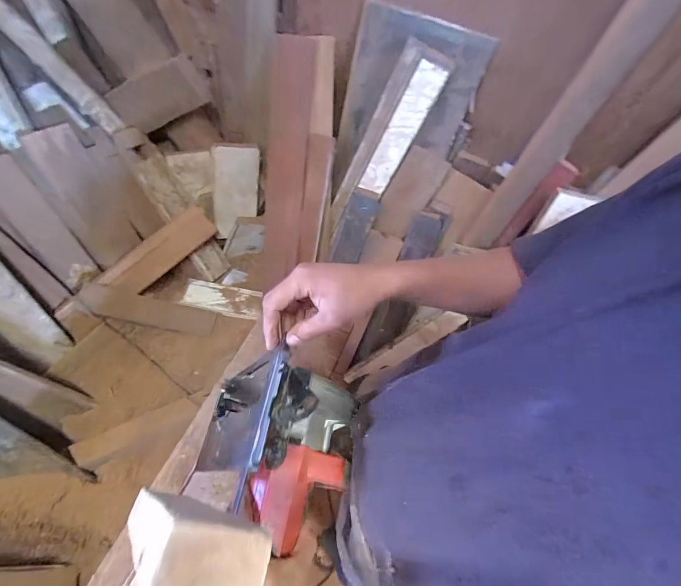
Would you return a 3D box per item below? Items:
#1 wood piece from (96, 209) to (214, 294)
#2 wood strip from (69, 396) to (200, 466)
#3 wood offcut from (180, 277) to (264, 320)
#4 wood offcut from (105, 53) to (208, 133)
[{"bbox_3d":[-0.690,-0.159,1.286,0.443,0.138,0.046,-45,35,-16],"label":"wood piece"},{"bbox_3d":[-0.640,0.435,1.056,0.348,0.023,0.081,-18,93,-19],"label":"wood strip"},{"bbox_3d":[-0.484,0.025,1.378,0.298,0.033,0.122,12,61,-15],"label":"wood offcut"},{"bbox_3d":[-0.650,-0.727,1.215,0.326,0.178,0.044,-16,62,14],"label":"wood offcut"}]

